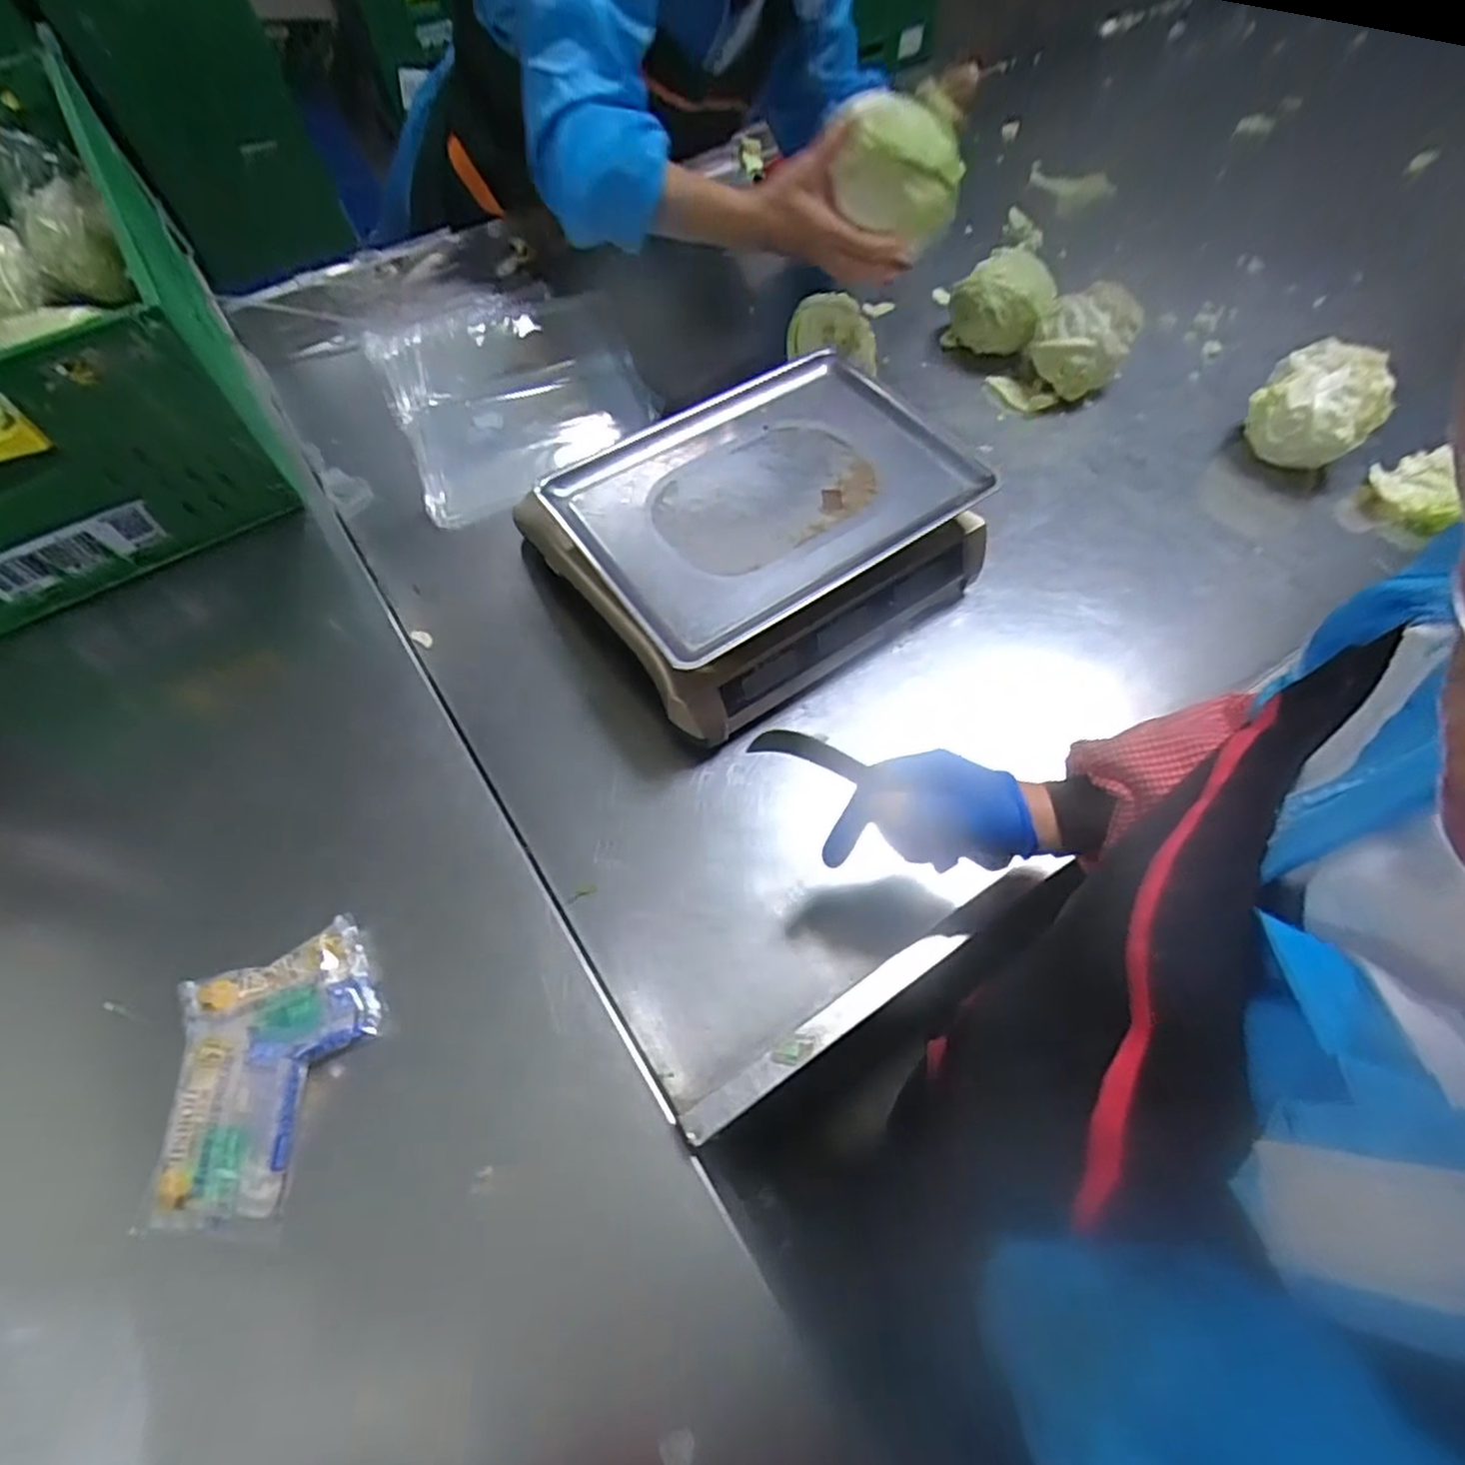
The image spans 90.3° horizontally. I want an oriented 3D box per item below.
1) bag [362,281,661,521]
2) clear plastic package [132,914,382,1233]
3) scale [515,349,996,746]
[{"bbox_3d":[-0.269,-0.438,0.896,0.300,0.036,0.383,-23,63,-11],"label":"bag"},{"bbox_3d":[-0.320,0.224,0.507,0.132,0.038,0.172,-8,61,-3],"label":"clear plastic package"},{"bbox_3d":[0.028,-0.166,0.678,0.331,0.144,0.247,-30,65,-14],"label":"scale"}]

